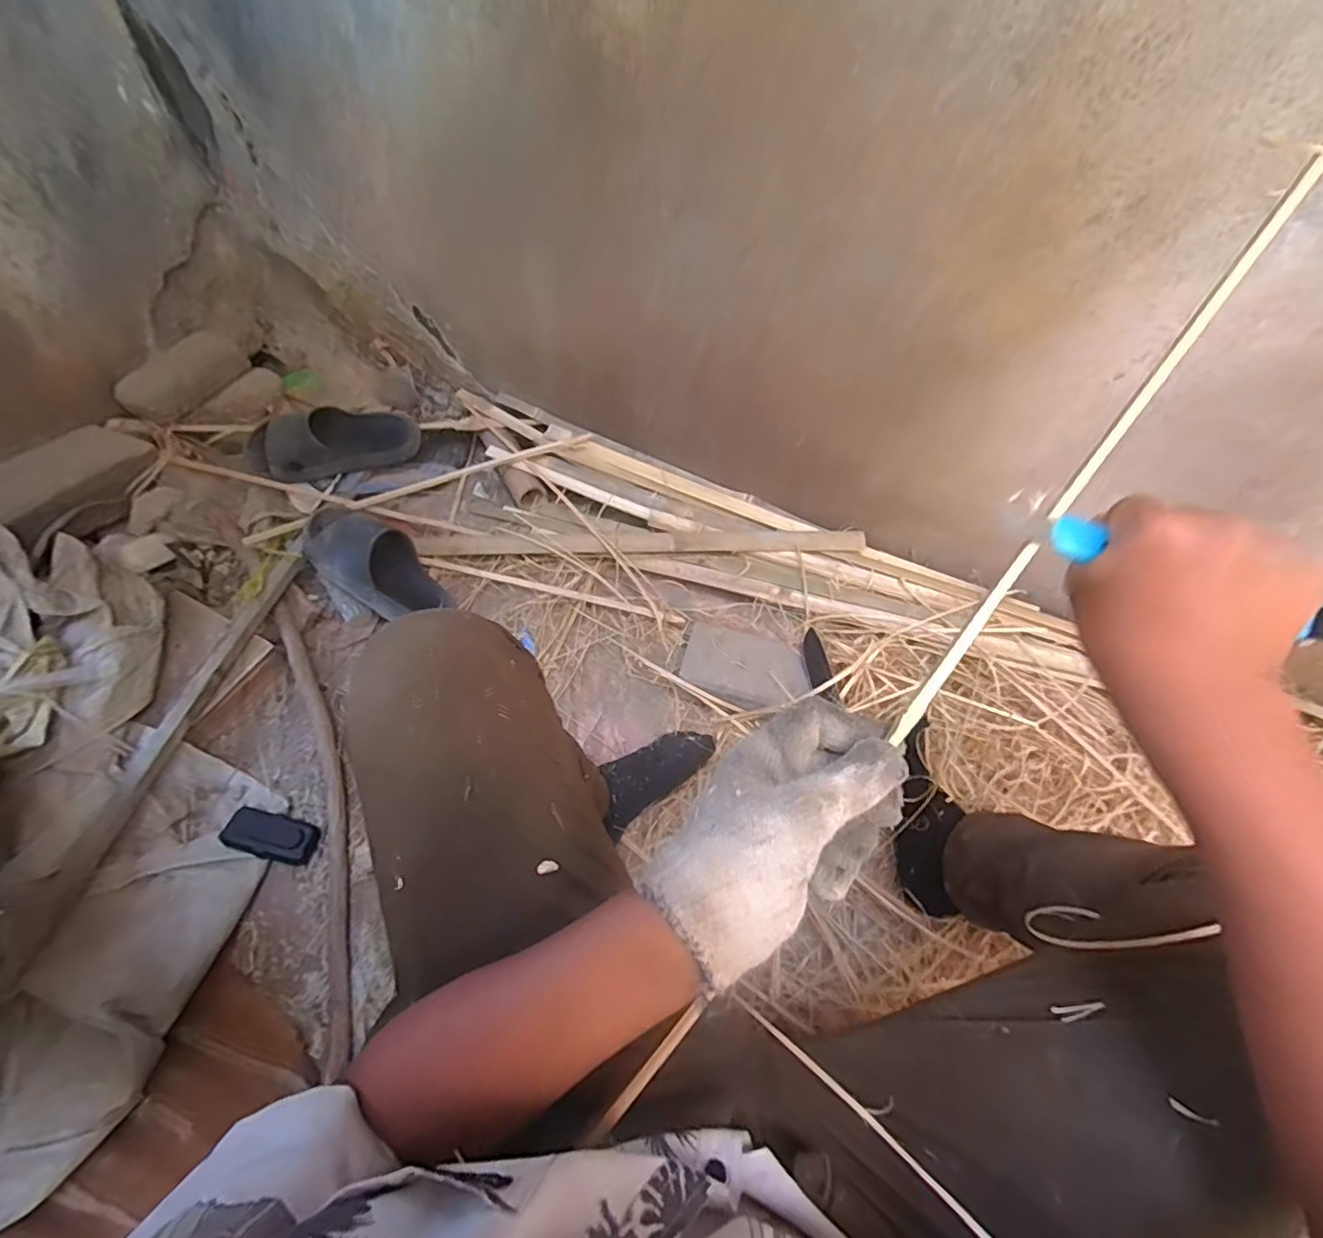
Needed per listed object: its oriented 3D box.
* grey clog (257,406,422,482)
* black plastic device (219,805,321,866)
[{"bbox_3d":[-0.567,-0.315,1.031,0.266,0.084,0.098,-17,62,-10],"label":"grey clog"},{"bbox_3d":[-0.497,0.277,0.753,0.108,0.020,0.051,18,61,-5],"label":"black plastic device"}]

